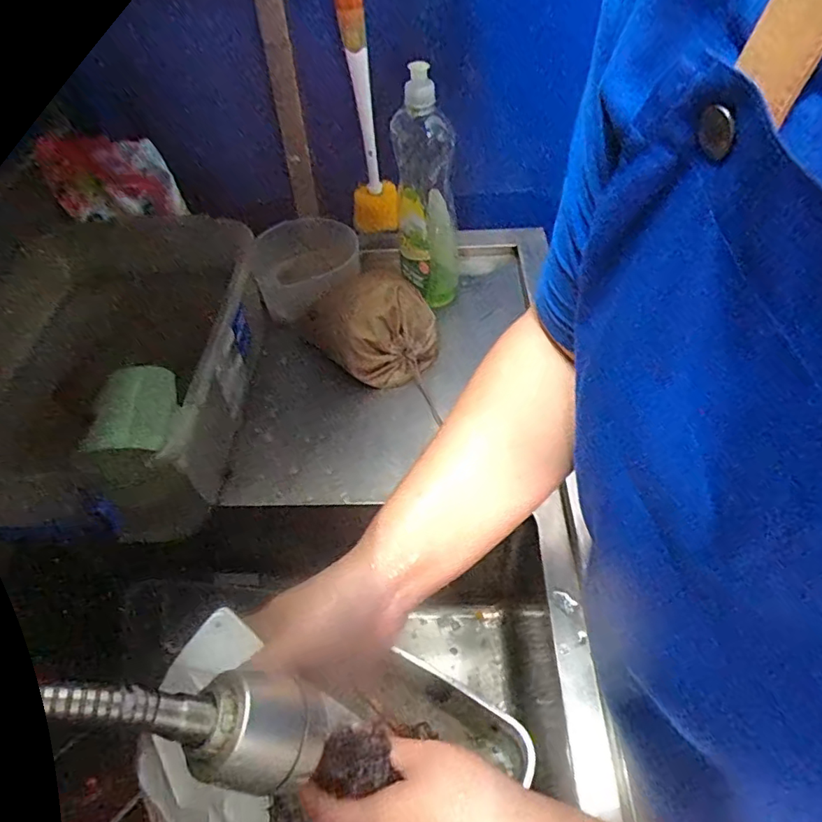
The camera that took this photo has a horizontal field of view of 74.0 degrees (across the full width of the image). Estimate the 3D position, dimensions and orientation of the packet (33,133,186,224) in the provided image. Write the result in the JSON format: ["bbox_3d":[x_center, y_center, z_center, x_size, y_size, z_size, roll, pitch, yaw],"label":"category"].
[{"bbox_3d":[-0.357,-0.278,0.661,0.141,0.113,0.023,-9,64,-21],"label":"packet"}]

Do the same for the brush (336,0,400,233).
[{"bbox_3d":[-0.056,-0.369,0.642,0.055,0.321,0.059,-7,49,-2],"label":"brush"}]

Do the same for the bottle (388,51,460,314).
[{"bbox_3d":[0.018,-0.249,0.639,0.072,0.256,0.056,0,49,4],"label":"bottle"}]

